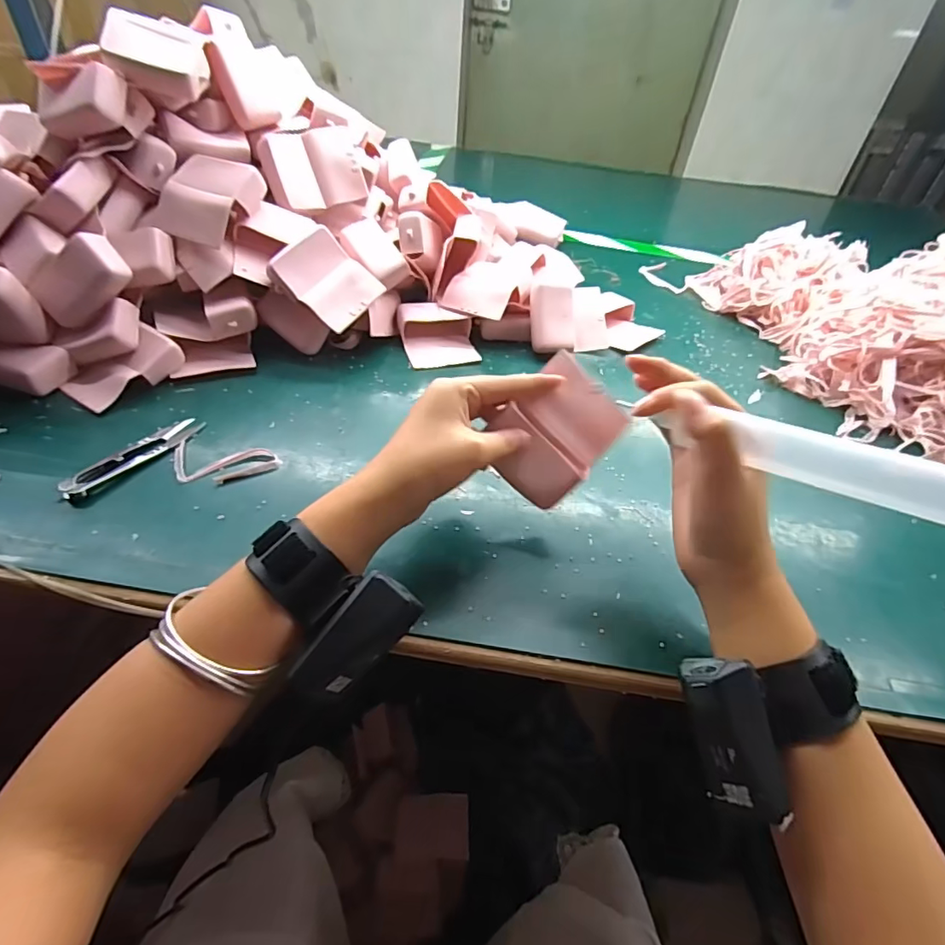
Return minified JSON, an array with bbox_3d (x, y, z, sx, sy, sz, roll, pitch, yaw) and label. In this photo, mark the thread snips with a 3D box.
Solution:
[{"bbox_3d":[-0.252,-0.015,0.392,0.024,0.012,0.106,29,49,21],"label":"thread snips"}]

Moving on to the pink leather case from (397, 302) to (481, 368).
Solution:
[{"bbox_3d":[-0.035,-0.143,0.540,0.075,0.032,0.070,-5,46,-12],"label":"pink leather case"}]

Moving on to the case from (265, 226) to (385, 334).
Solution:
[{"bbox_3d":[-0.139,-0.179,0.497,0.084,0.028,0.072,45,65,-10],"label":"case"}]

